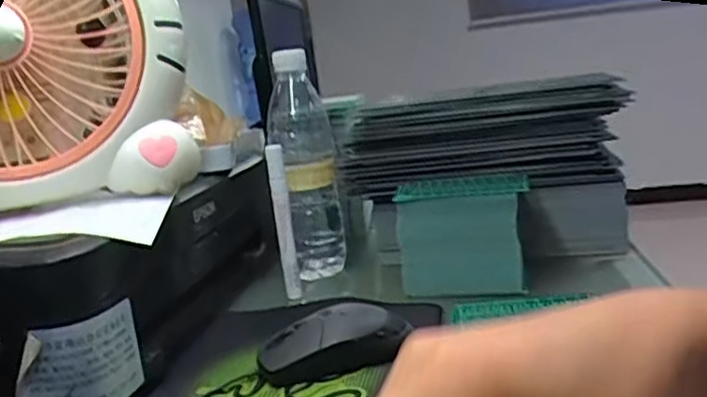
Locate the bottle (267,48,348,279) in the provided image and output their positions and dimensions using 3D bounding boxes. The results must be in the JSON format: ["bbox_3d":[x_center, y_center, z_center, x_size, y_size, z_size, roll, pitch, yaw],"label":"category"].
[{"bbox_3d":[-0.047,-0.031,0.662,0.063,0.212,0.050,-8,11,-3],"label":"bottle"}]

